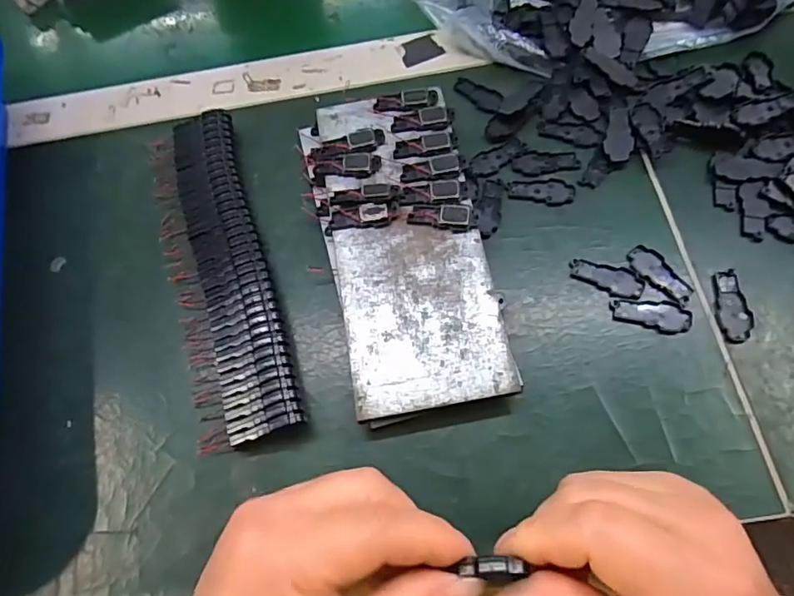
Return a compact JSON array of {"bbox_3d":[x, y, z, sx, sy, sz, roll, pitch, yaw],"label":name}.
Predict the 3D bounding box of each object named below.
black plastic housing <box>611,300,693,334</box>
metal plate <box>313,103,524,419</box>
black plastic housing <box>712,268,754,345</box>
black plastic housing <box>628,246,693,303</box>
[{"bbox_3d":[0.133,0.008,0.277,0.039,0.004,0.016,7,68,9],"label":"black plastic housing"},{"bbox_3d":[0.004,-0.036,0.294,0.079,0.004,0.195,-11,66,1],"label":"metal plate"},{"bbox_3d":[0.175,0.004,0.276,0.016,0.007,0.038,3,67,7],"label":"black plastic housing"},{"bbox_3d":[0.142,-0.014,0.286,0.015,0.004,0.038,-38,68,-10],"label":"black plastic housing"}]

